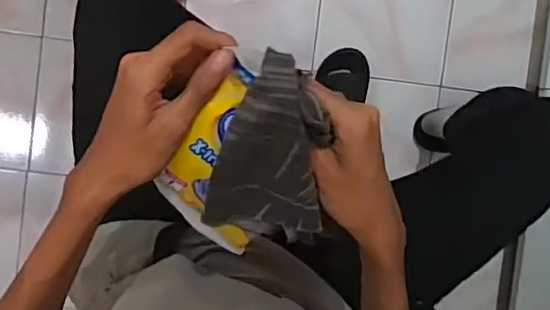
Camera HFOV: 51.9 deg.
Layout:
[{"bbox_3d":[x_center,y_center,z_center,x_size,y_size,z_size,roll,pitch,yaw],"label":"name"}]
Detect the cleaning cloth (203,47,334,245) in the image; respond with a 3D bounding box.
[{"bbox_3d":[-0.003,0.001,0.441,0.090,0.028,0.159,7,124,-4],"label":"cleaning cloth"}]

